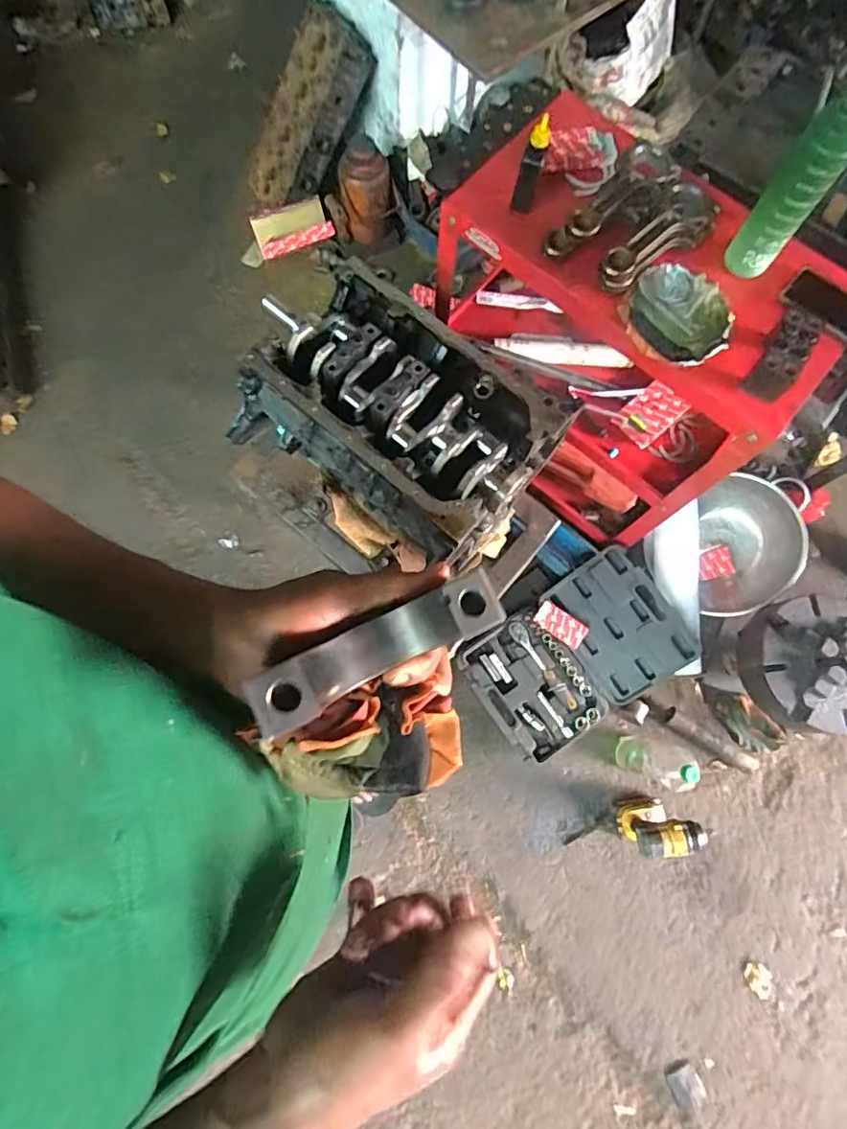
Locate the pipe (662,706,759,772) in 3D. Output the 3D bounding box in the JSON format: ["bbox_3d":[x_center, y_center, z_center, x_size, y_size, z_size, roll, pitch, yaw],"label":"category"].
[{"bbox_3d":[0.719,0.440,1.366,0.250,0.042,0.048,31,76,6],"label":"pipe"}]

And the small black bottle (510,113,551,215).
[{"bbox_3d":[0.162,-0.603,0.829,0.033,0.131,0.026,15,75,2],"label":"small black bottle"}]

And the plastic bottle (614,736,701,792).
[{"bbox_3d":[0.506,0.434,1.210,0.084,0.295,0.096,10,75,1],"label":"plastic bottle"}]

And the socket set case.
[{"bbox_3d":[0.365,0.219,1.332,0.483,0.122,0.335,-32,78,-10],"label":"socket set case"}]

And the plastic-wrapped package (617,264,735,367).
[{"bbox_3d":[0.389,-0.382,0.837,0.162,0.026,0.149,21,75,4],"label":"plastic-wrapped package"}]

